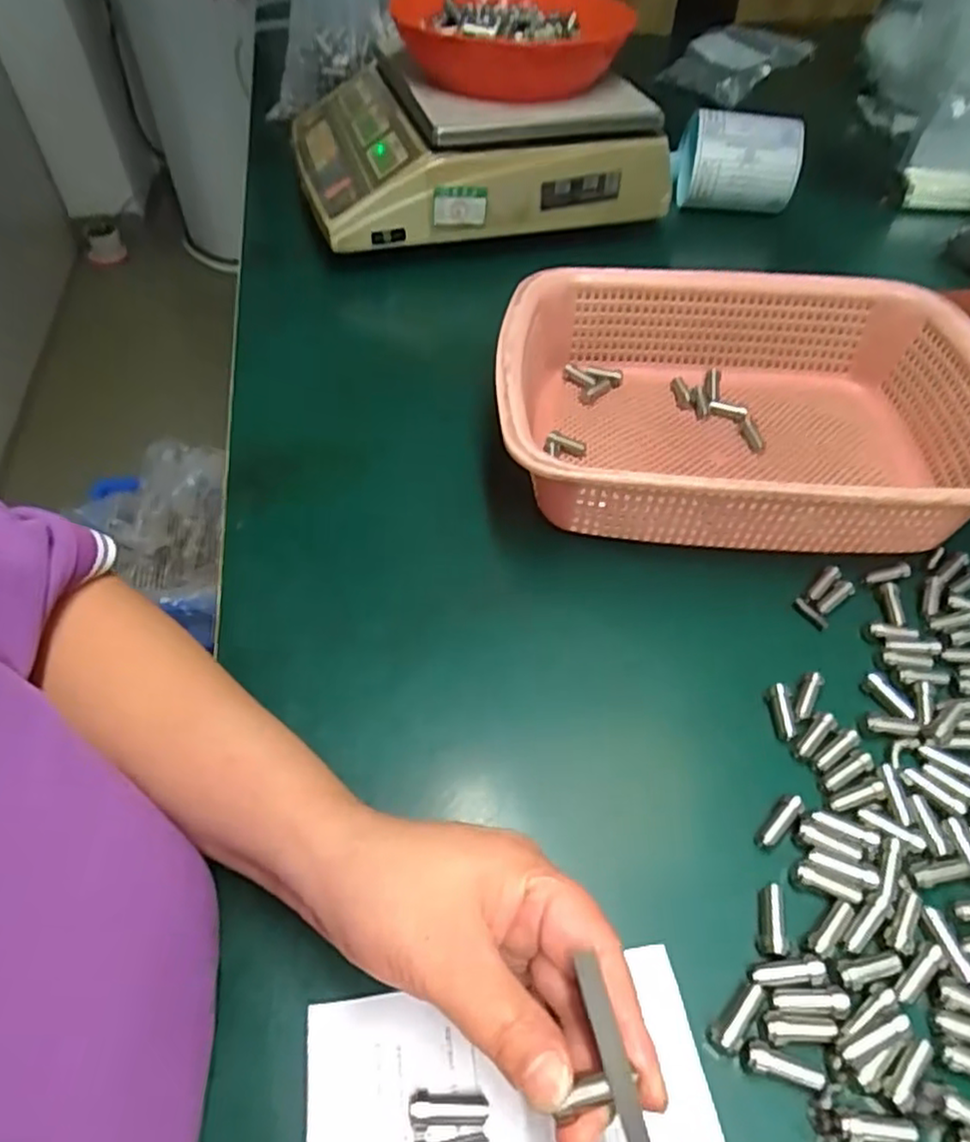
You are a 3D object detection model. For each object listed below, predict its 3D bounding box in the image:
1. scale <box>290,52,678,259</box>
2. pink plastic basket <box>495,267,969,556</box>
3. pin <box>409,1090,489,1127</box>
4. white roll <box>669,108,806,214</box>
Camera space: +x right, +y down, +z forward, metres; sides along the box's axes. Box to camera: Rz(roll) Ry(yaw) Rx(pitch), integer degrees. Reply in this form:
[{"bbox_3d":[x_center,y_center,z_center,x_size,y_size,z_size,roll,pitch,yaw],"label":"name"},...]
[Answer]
[{"bbox_3d":[-0.020,-0.443,0.678,0.330,0.096,0.286,-12,51,-10],"label":"scale"},{"bbox_3d":[0.155,-0.105,0.434,0.286,0.076,0.213,4,50,2],"label":"pink plastic basket"},{"bbox_3d":[-0.012,0.186,0.236,0.027,0.008,0.009,2,50,0],"label":"pin"},{"bbox_3d":[0.257,-0.418,0.695,0.119,0.066,0.088,8,50,5],"label":"white roll"}]

